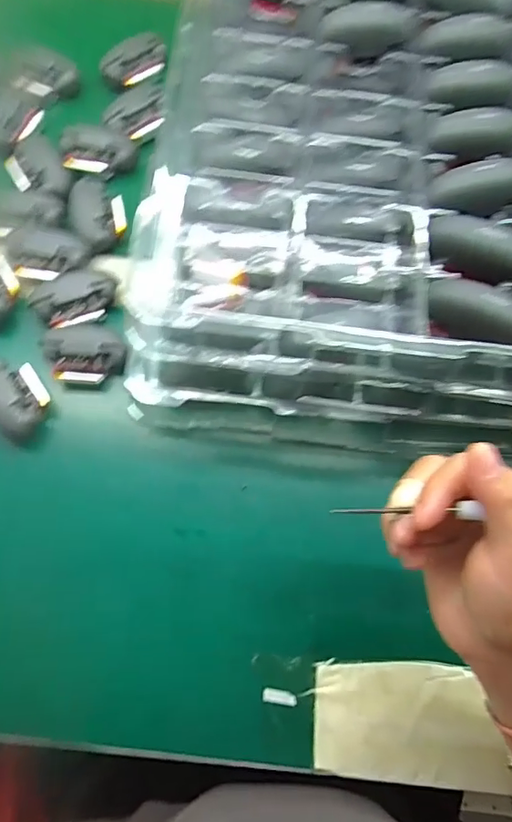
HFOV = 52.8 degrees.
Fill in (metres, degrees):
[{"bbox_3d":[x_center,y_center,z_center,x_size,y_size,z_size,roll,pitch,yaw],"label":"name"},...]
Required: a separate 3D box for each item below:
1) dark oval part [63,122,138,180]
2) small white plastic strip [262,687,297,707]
[{"bbox_3d":[-0.132,-0.217,0.432,0.064,0.017,0.035,17,72,3],"label":"dark oval part"},{"bbox_3d":[0.015,0.180,0.325,0.021,0.005,0.008,8,72,0],"label":"small white plastic strip"}]

